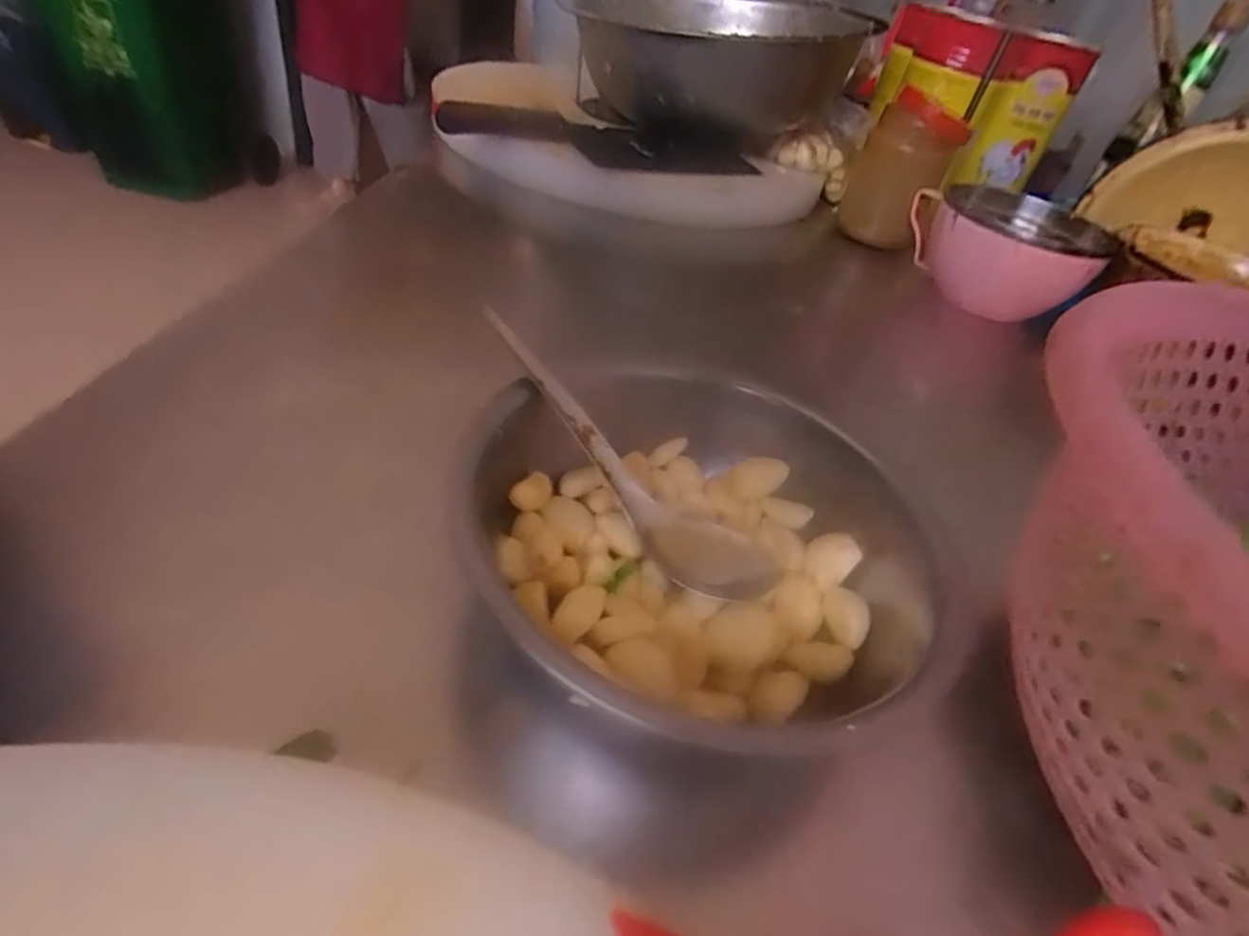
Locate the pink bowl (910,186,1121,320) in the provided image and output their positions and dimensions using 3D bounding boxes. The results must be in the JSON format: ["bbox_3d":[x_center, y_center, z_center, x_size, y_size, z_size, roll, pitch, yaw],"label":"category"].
[{"bbox_3d":[0.351,-0.209,0.592,0.166,0.077,0.128,22,39,20],"label":"pink bowl"}]

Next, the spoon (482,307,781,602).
[{"bbox_3d":[-0.001,0.000,0.260,0.160,0.021,0.029,45,41,-4],"label":"spoon"}]

